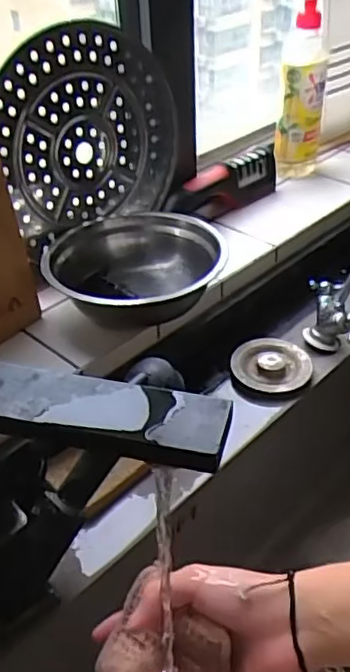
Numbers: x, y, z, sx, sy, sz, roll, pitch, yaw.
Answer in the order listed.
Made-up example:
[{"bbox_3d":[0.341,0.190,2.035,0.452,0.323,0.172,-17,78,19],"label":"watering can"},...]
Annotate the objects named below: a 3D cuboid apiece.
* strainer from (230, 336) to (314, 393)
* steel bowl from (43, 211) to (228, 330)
[{"bbox_3d":[0.106,0.030,0.692,0.083,0.016,0.085,8,39,11],"label":"strainer"},{"bbox_3d":[-0.039,-0.067,0.662,0.171,0.066,0.186,-1,39,1],"label":"steel bowl"}]

